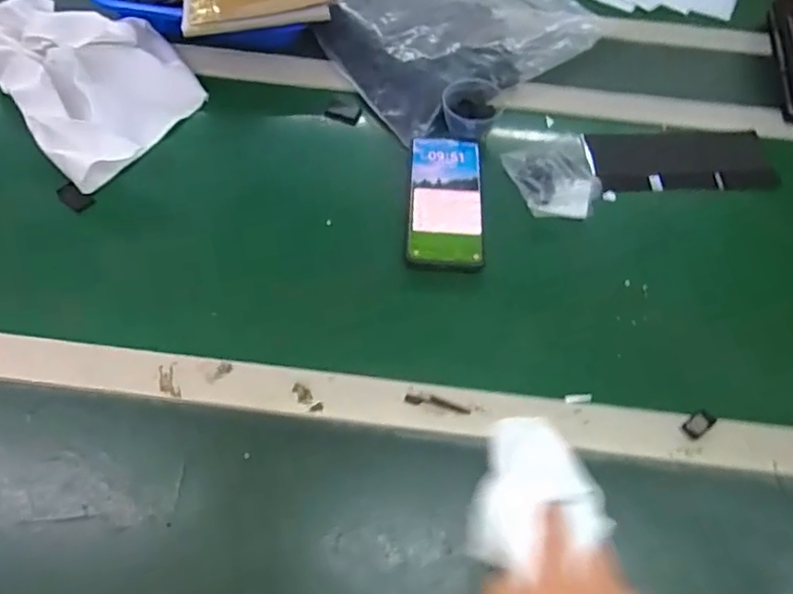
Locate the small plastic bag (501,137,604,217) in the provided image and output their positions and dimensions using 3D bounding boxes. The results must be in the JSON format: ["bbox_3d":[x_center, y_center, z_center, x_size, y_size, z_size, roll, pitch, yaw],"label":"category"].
[{"bbox_3d":[0.165,-0.121,0.615,0.085,0.019,0.091,-18,64,-13],"label":"small plastic bag"}]

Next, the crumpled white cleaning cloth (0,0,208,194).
[{"bbox_3d":[-0.332,-0.247,0.643,0.178,0.054,0.295,-37,69,-21],"label":"crumpled white cleaning cloth"}]

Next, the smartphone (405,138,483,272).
[{"bbox_3d":[0.048,-0.097,0.588,0.072,0.007,0.159,2,61,-2],"label":"smartphone"}]

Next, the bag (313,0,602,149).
[{"bbox_3d":[0.071,-0.342,0.722,0.330,0.041,0.263,-32,68,-19],"label":"bag"}]

